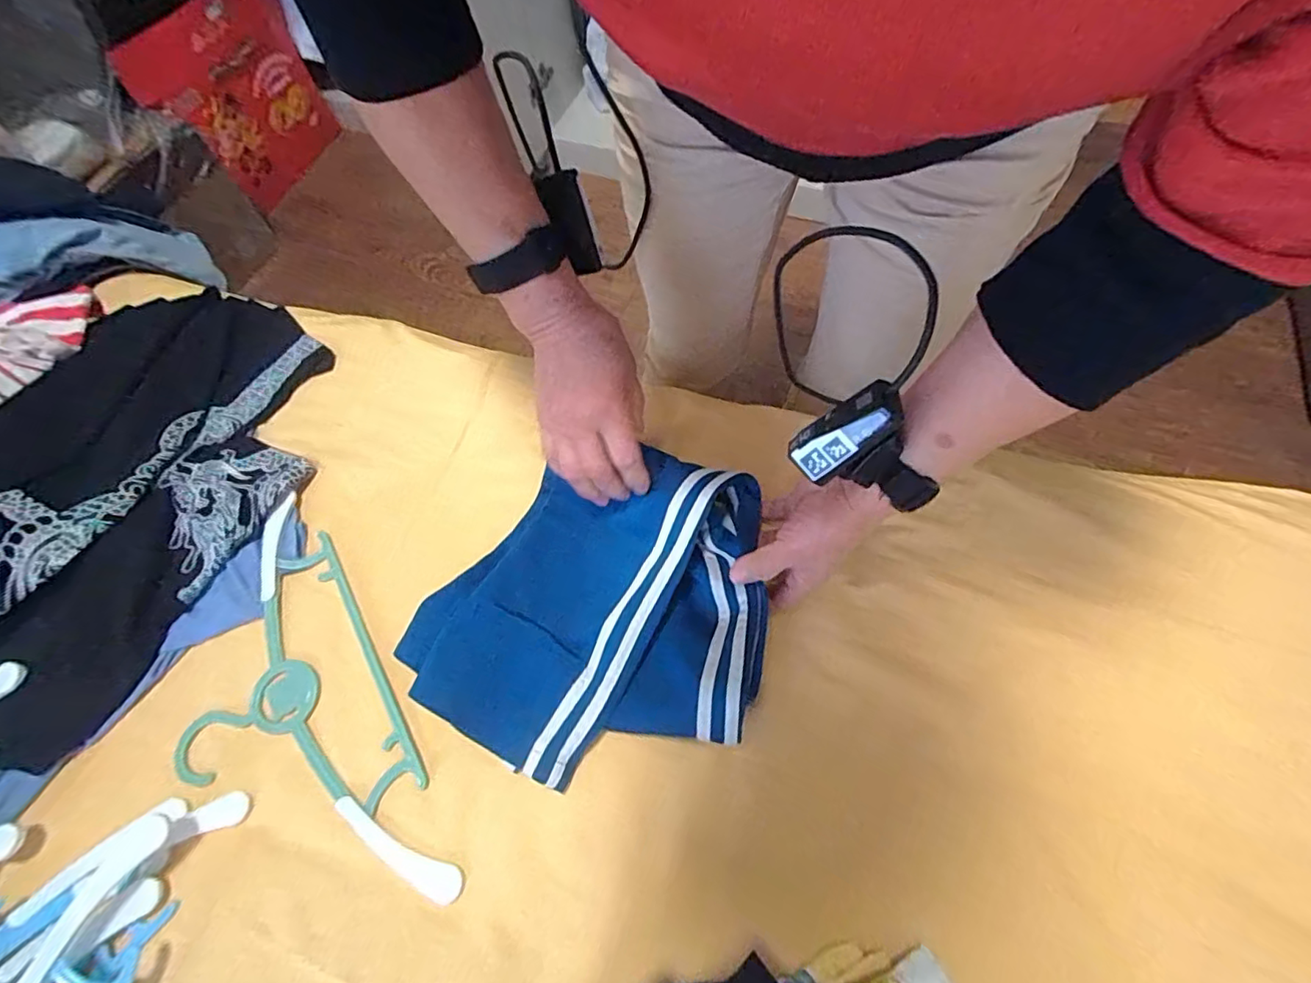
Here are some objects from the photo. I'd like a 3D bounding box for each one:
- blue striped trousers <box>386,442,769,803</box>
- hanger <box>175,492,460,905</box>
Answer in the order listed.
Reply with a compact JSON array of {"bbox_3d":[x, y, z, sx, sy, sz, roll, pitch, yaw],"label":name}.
[{"bbox_3d":[-0.037,0.078,0.445,0.271,0.058,0.271,-4,62,7],"label":"blue striped trousers"},{"bbox_3d":[-0.287,0.167,0.440,0.158,0.012,0.349,-29,63,-14],"label":"hanger"}]

